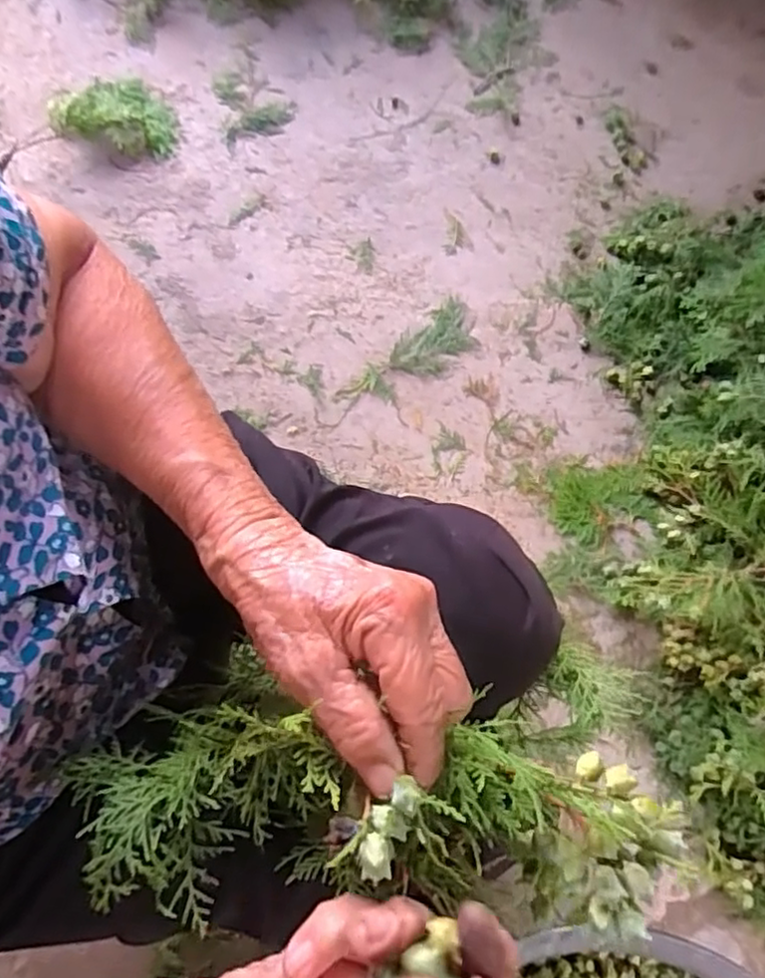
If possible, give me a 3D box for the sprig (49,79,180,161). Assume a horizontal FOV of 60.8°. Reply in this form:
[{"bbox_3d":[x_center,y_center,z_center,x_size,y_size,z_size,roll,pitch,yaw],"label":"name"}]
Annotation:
[{"bbox_3d":[-0.387,-0.557,0.953,0.166,0.057,0.144,-3,75,-1],"label":"sprig"}]

